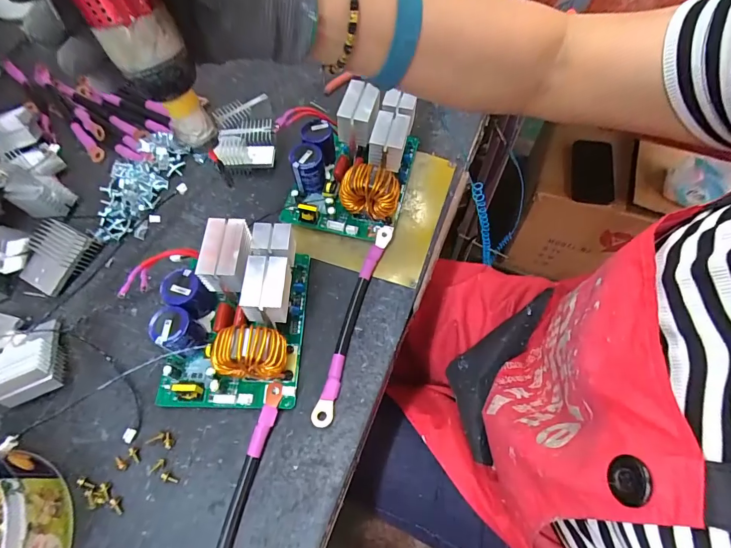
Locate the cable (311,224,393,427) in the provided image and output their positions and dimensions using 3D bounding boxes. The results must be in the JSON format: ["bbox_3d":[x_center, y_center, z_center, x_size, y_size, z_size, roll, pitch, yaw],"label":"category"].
[{"bbox_3d":[-0.010,0.039,0.371,0.018,0.012,0.197,15,66,9],"label":"cable"}]

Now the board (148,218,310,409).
[{"bbox_3d":[-0.120,0.033,0.346,0.126,0.075,0.152,2,64,2],"label":"board"}]

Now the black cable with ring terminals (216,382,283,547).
[{"bbox_3d":[-0.099,0.182,0.305,0.017,0.013,0.194,11,65,6],"label":"black cable with ring terminals"}]

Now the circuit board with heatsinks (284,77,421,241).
[{"bbox_3d":[-0.014,-0.120,0.414,0.120,0.074,0.145,14,65,8],"label":"circuit board with heatsinks"}]

